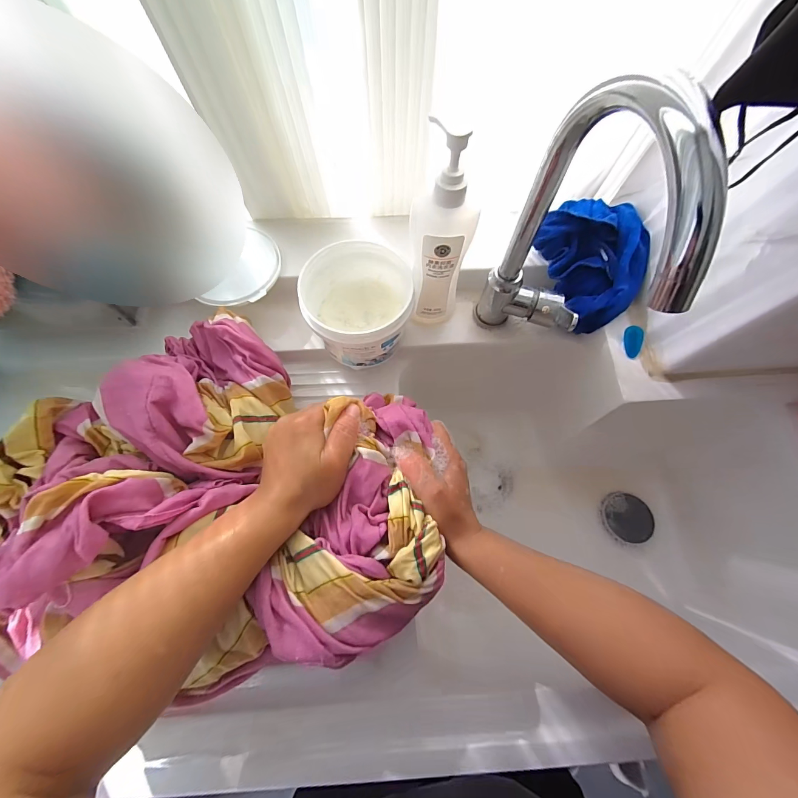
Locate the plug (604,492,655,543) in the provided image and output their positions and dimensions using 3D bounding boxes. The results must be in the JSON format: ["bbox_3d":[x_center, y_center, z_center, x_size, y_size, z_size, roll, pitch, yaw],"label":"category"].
[{"bbox_3d":[0.366,0.188,0.560,0.070,0.007,0.074,0,72,-1],"label":"plug"}]

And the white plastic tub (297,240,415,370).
[{"bbox_3d":[-0.046,-0.106,0.419,0.116,0.095,0.116,0,72,-1],"label":"white plastic tub"}]

